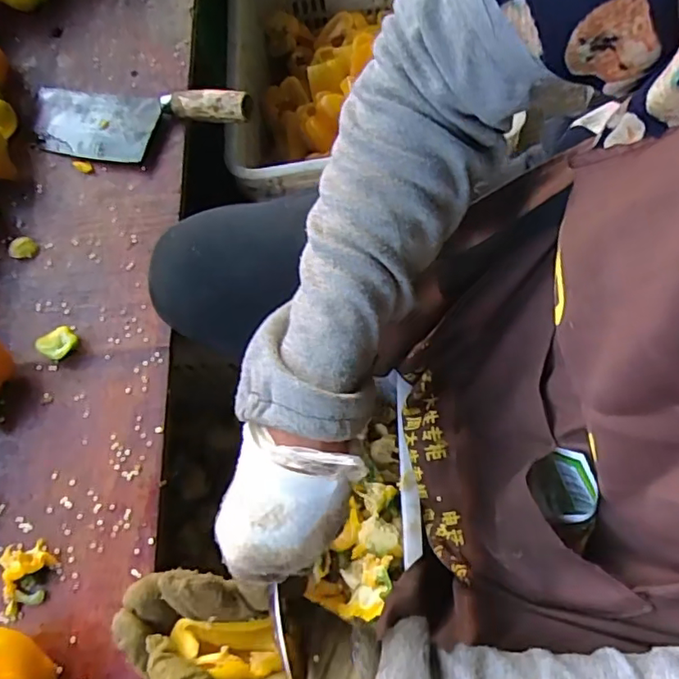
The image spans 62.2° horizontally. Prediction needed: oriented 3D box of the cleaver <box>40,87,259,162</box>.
[{"bbox_3d":[-0.239,-0.243,0.622,0.274,0.035,0.095,11,69,10],"label":"cleaver"}]

